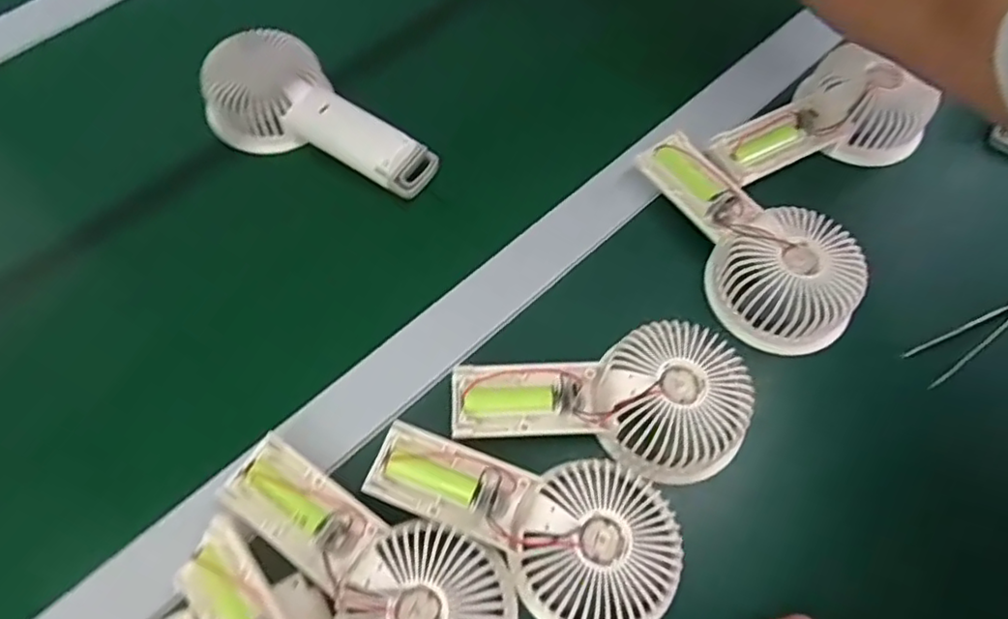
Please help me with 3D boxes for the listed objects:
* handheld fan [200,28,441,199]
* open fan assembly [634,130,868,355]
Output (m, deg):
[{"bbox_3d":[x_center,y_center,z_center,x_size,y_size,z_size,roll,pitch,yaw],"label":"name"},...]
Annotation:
[{"bbox_3d":[-0.121,-0.135,0.446,0.162,0.060,0.074,27,66,-1],"label":"handheld fan"},{"bbox_3d":[0.154,-0.048,0.400,0.077,0.042,0.158,-21,65,-10],"label":"open fan assembly"}]

